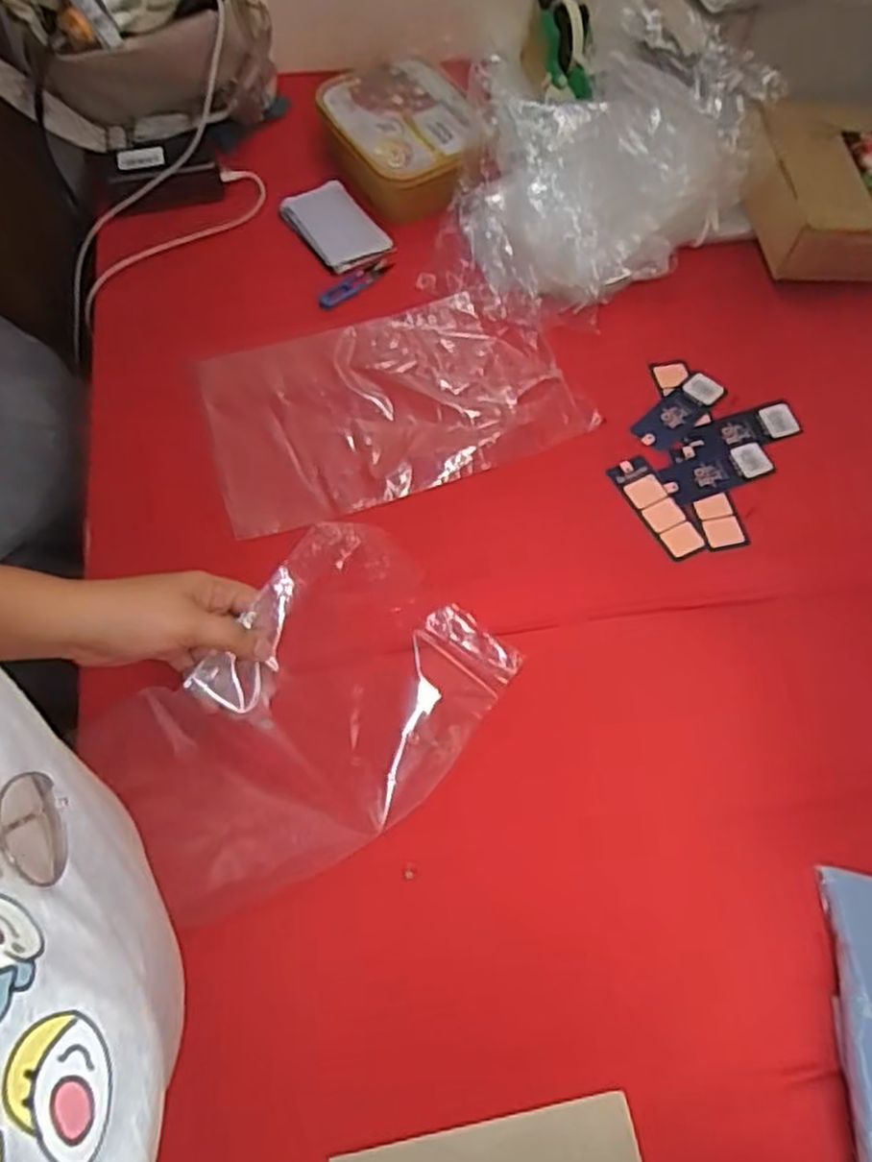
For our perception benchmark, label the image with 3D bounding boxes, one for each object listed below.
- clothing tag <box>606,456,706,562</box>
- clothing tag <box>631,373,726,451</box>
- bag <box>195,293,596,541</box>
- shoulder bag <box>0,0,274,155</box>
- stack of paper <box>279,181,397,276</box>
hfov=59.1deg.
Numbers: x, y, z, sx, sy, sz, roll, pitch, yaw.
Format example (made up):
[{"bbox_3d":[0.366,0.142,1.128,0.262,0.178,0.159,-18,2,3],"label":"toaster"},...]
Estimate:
[{"bbox_3d":[0.218,-0.073,0.758,0.040,0.004,0.117,-25,66,-14],"label":"clothing tag"},{"bbox_3d":[0.256,-0.178,0.813,0.044,0.004,0.116,41,68,17],"label":"clothing tag"},{"bbox_3d":[-0.049,-0.190,0.798,0.363,0.014,0.226,-16,64,-10],"label":"bag"},{"bbox_3d":[-0.374,-0.624,0.763,0.389,0.428,0.106,-15,64,-10],"label":"shoulder bag"},{"bbox_3d":[-0.119,-0.422,0.909,0.081,0.021,0.139,-32,68,-17],"label":"stack of paper"}]

